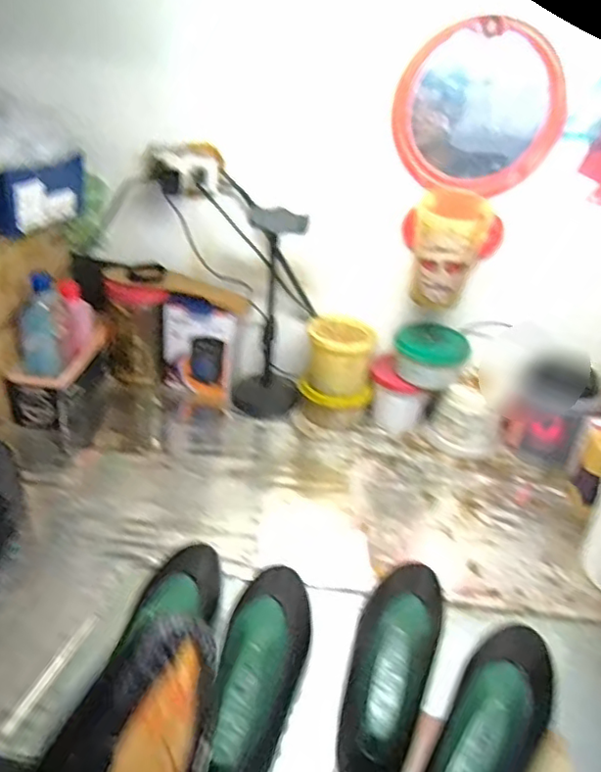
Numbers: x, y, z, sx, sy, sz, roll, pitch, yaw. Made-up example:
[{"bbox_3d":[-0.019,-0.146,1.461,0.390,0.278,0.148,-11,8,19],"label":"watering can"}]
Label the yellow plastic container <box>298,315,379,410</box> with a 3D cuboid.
[{"bbox_3d":[0.057,-0.037,0.926,0.101,0.113,0.086,-6,32,-20],"label":"yellow plastic container"}]

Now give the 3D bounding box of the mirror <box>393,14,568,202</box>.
[{"bbox_3d":[0.234,-0.359,0.784,0.207,0.199,0.019,12,34,0],"label":"mirror"}]

